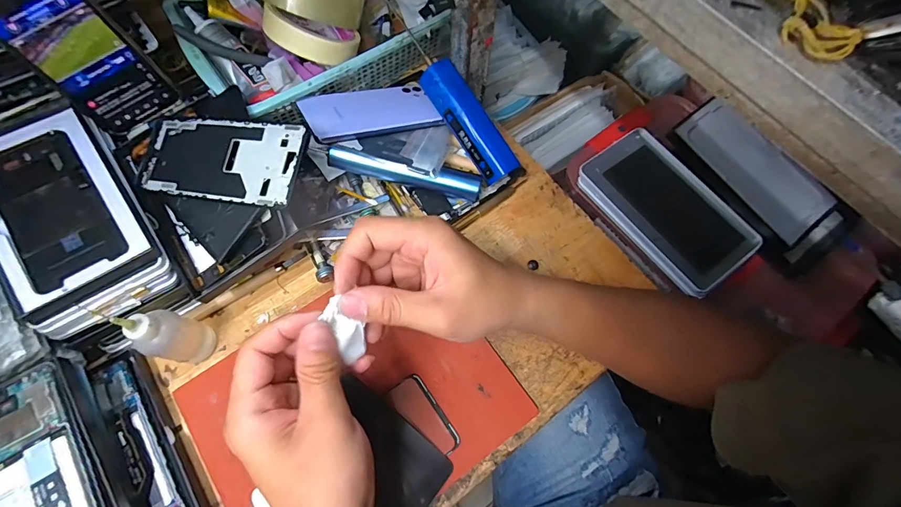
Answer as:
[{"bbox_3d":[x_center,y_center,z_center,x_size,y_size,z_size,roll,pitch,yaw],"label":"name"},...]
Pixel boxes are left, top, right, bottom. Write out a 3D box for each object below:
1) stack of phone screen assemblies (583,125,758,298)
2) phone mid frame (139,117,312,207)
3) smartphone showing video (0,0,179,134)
[{"bbox_3d":[0.237,-0.051,0.452,0.100,0.028,0.185,-33,73,-15],"label":"stack of phone screen assemblies"},{"bbox_3d":[-0.201,-0.082,0.354,0.161,0.005,0.071,8,80,15],"label":"phone mid frame"},{"bbox_3d":[-0.314,-0.173,0.343,0.072,0.148,0.009,-36,59,-9],"label":"smartphone showing video"}]

